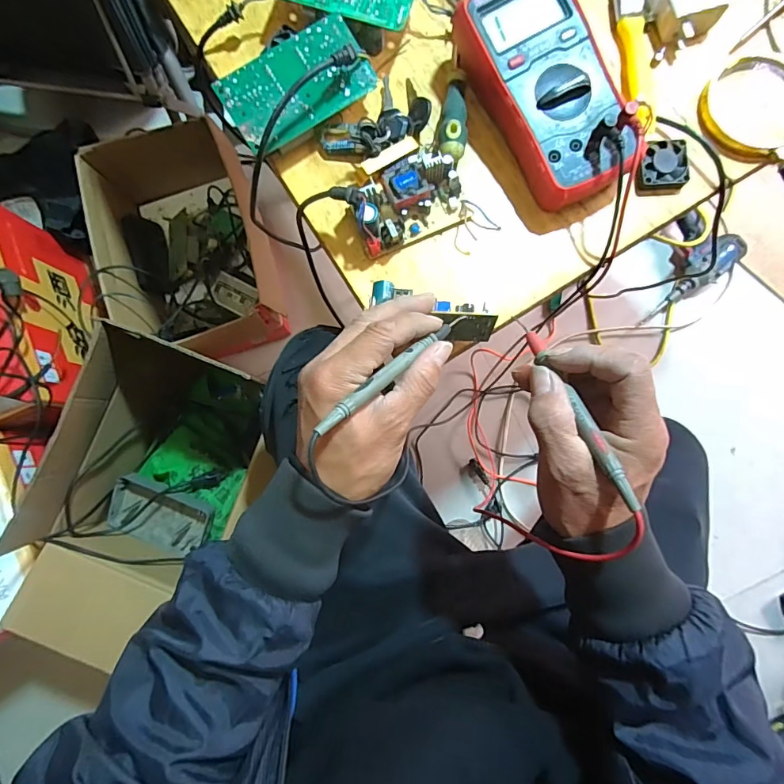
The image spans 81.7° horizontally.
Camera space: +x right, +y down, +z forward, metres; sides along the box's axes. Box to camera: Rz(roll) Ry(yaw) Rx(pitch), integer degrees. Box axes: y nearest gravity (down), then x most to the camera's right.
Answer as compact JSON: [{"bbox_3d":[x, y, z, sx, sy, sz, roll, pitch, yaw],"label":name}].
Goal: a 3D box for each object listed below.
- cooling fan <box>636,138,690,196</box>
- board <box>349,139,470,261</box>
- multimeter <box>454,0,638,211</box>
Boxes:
[{"bbox_3d":[0.234,-0.196,0.396,0.042,0.015,0.044,-2,84,1],"label":"cooling fan"},{"bbox_3d":[0.008,-0.171,0.381,0.099,0.039,0.081,-24,84,-1],"label":"board"},{"bbox_3d":[0.126,-0.246,0.374,0.098,0.046,0.183,-27,84,-1],"label":"multimeter"}]

